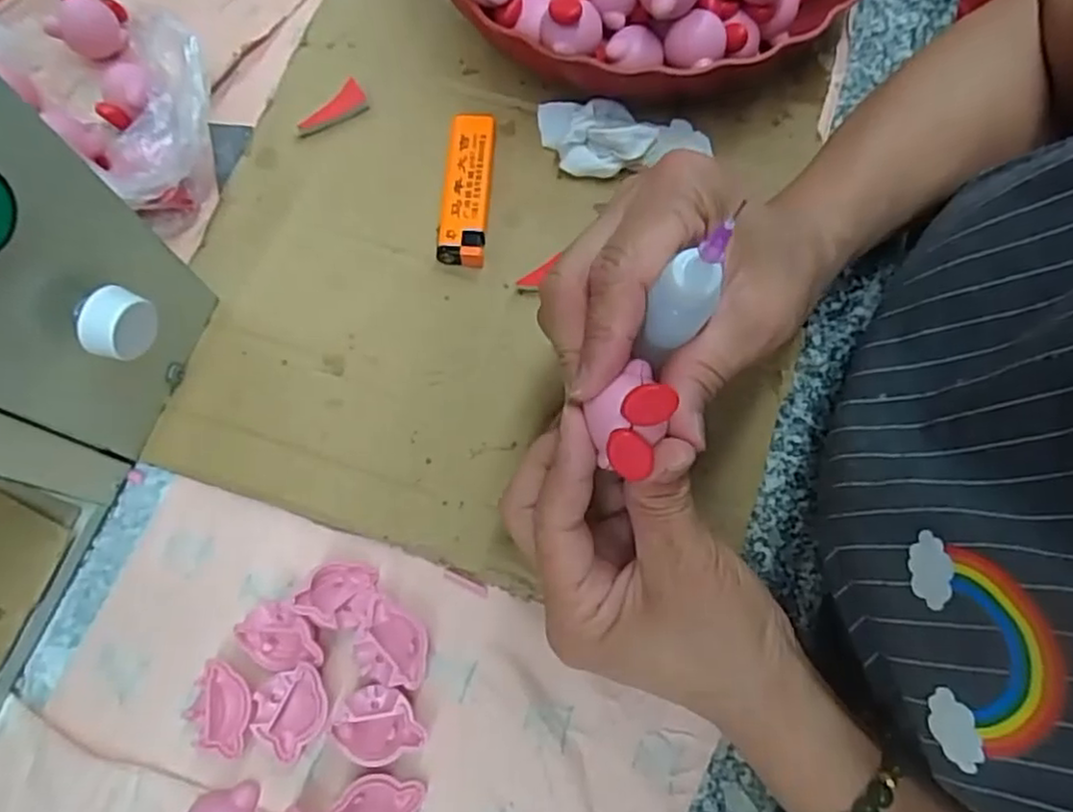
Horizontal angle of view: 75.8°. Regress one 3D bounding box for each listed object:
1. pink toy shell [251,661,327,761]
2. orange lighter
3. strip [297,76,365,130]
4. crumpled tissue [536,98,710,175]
[{"bbox_3d":[-0.096,0.119,0.273,0.026,0.015,0.032,38,76,10],"label":"pink toy shell"},{"bbox_3d":[-0.034,-0.107,0.343,0.023,0.015,0.080,3,73,0],"label":"orange lighter"},{"bbox_3d":[-0.104,-0.153,0.356,0.013,0.005,0.039,39,76,10],"label":"strip"},{"bbox_3d":[0.045,-0.137,0.349,0.086,0.023,0.039,2,73,0],"label":"crumpled tissue"}]

